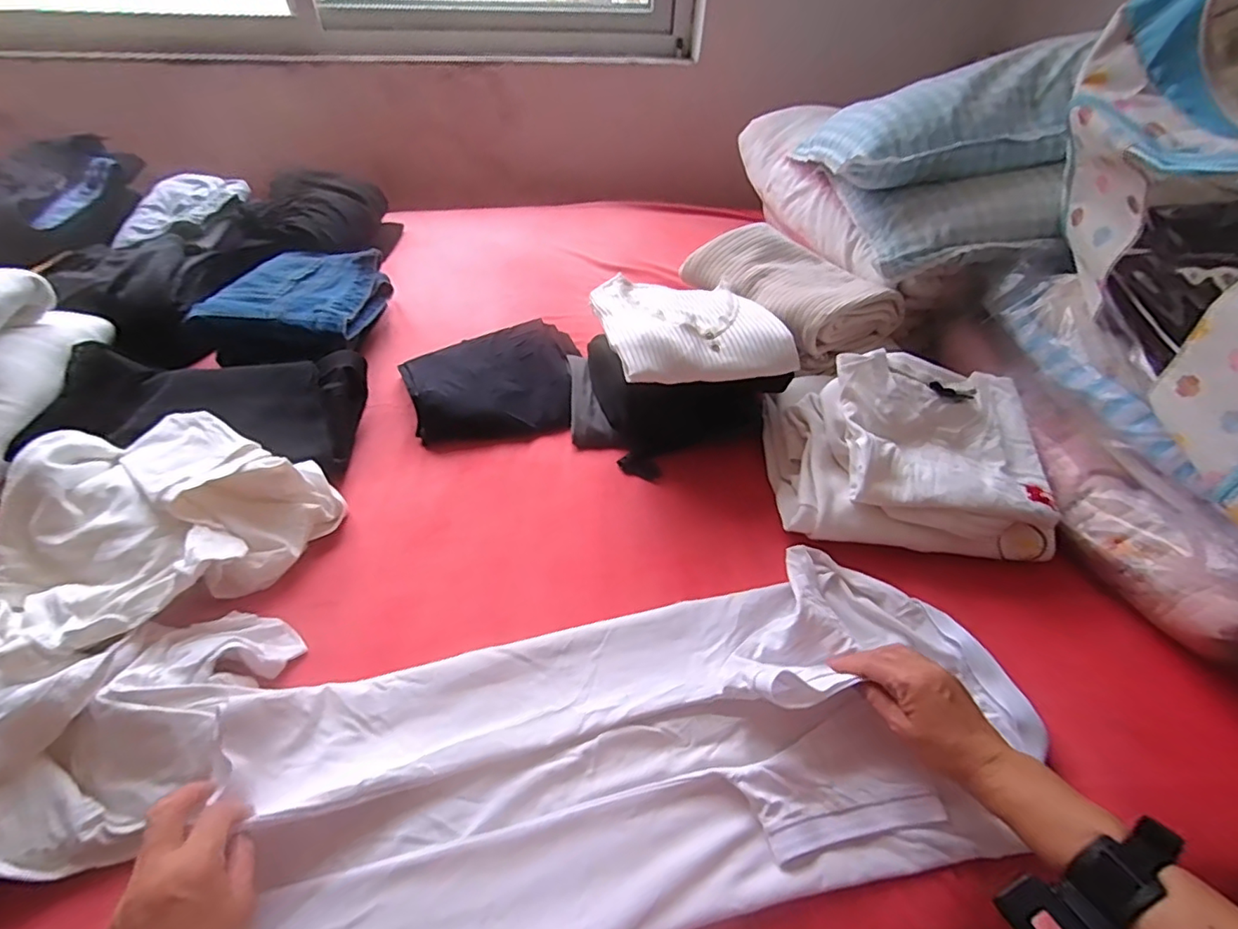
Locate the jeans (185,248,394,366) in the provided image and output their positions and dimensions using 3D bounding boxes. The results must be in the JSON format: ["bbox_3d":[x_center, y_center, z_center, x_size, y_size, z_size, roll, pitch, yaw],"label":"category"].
[{"bbox_3d":[-0.494,-0.253,0.878,0.214,0.069,0.230,1,46,-2],"label":"jeans"}]

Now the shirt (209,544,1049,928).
[{"bbox_3d":[0.034,0.251,0.492,0.670,0.078,0.253,-9,48,-11],"label":"shirt"}]

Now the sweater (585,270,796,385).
[{"bbox_3d":[0.087,-0.185,0.724,0.226,0.044,0.199,-12,48,-14],"label":"sweater"}]

